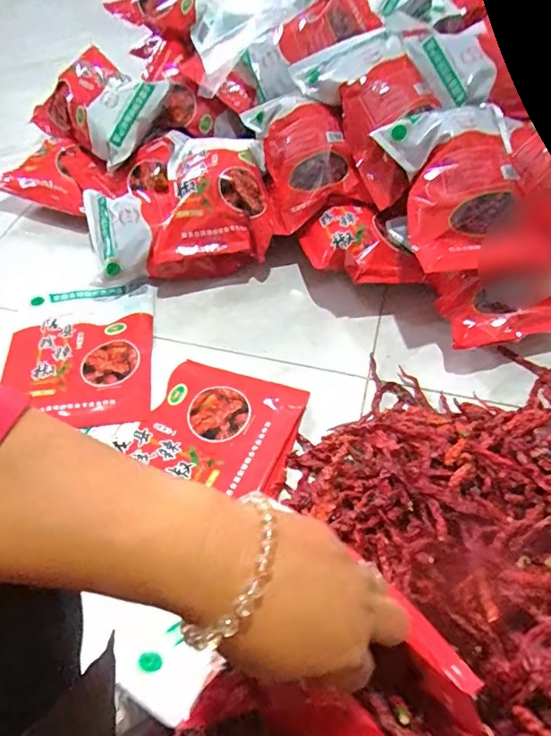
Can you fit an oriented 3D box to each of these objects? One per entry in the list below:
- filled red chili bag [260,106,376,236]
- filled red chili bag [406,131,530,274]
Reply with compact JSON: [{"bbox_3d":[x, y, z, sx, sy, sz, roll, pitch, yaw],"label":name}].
[{"bbox_3d":[0.058,-0.358,0.881,0.164,0.054,0.203,-16,90,15],"label":"filled red chili bag"},{"bbox_3d":[0.281,-0.249,0.744,0.163,0.187,0.066,-8,10,6],"label":"filled red chili bag"}]

